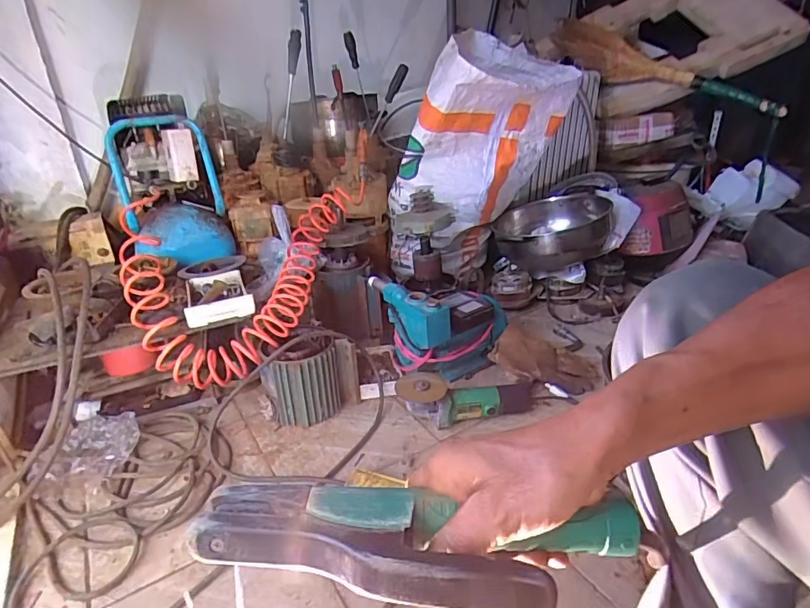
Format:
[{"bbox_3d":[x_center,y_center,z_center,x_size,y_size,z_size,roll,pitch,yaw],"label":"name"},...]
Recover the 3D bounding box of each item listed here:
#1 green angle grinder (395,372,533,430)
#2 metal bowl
[{"bbox_3d":[0.127,0.180,0.974,0.285,0.097,0.086,-8,26,-13],"label":"green angle grinder"},{"bbox_3d":[0.401,-0.194,1.359,0.297,0.143,0.347,3,27,12],"label":"metal bowl"}]

